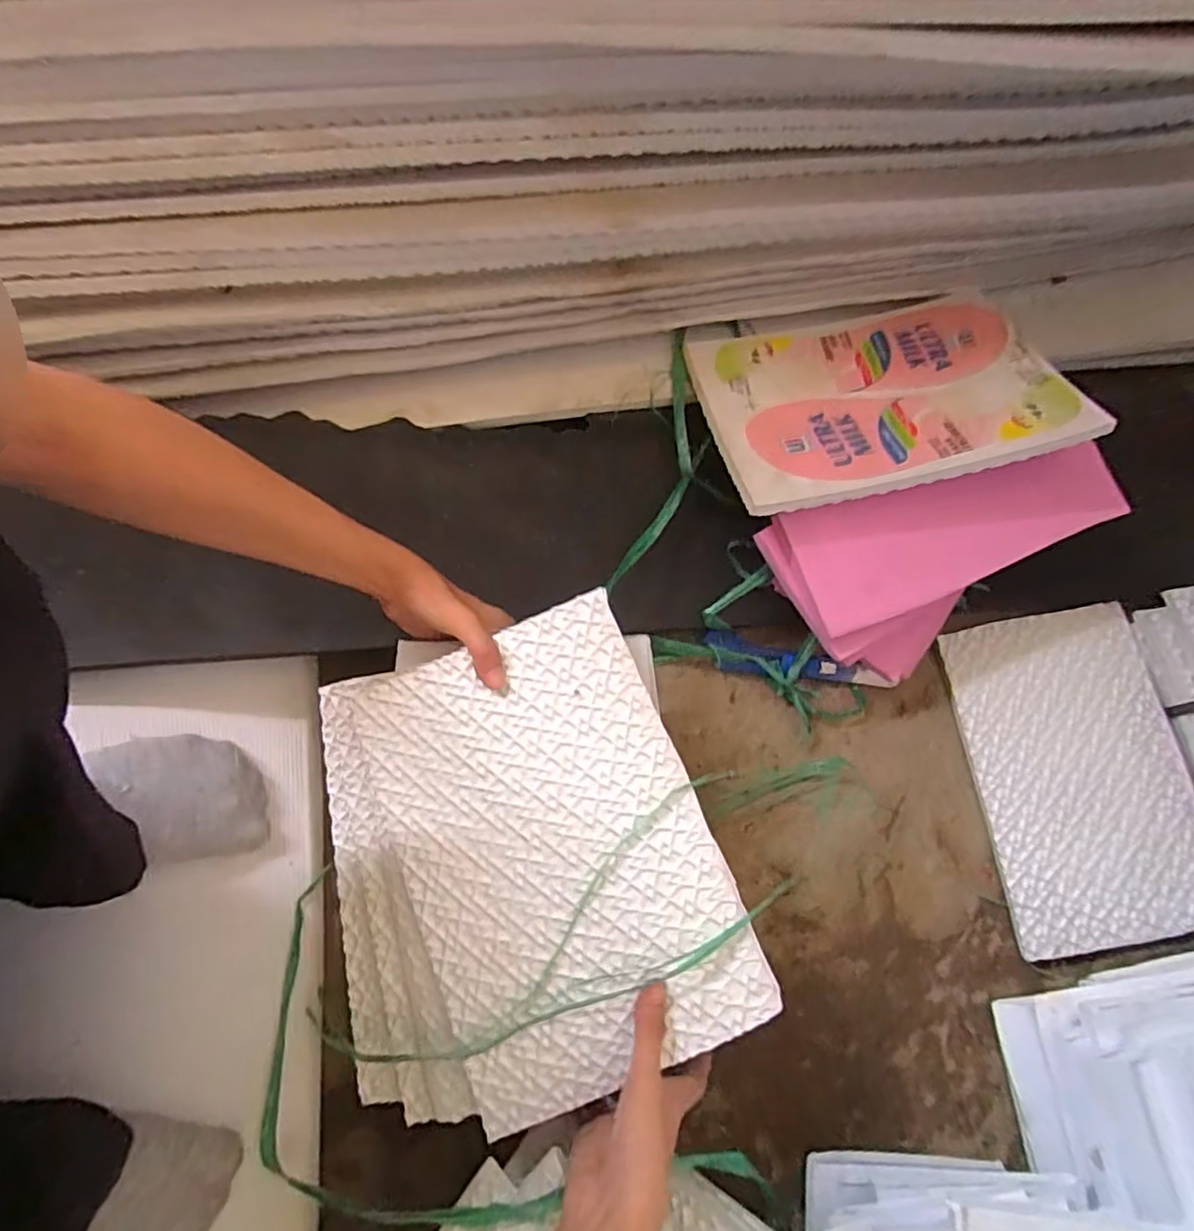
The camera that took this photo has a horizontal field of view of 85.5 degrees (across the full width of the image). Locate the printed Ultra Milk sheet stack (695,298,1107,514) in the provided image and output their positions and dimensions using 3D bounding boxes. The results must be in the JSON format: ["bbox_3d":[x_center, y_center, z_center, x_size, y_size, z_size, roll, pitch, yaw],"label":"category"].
[{"bbox_3d":[0.228,-0.186,0.531,0.280,0.019,0.200,-11,58,-2],"label":"printed Ultra Milk sheet stack"}]

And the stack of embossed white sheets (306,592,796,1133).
[{"bbox_3d":[-0.054,0.150,0.407,0.250,0.034,0.270,-17,79,3],"label":"stack of embossed white sheets"}]

